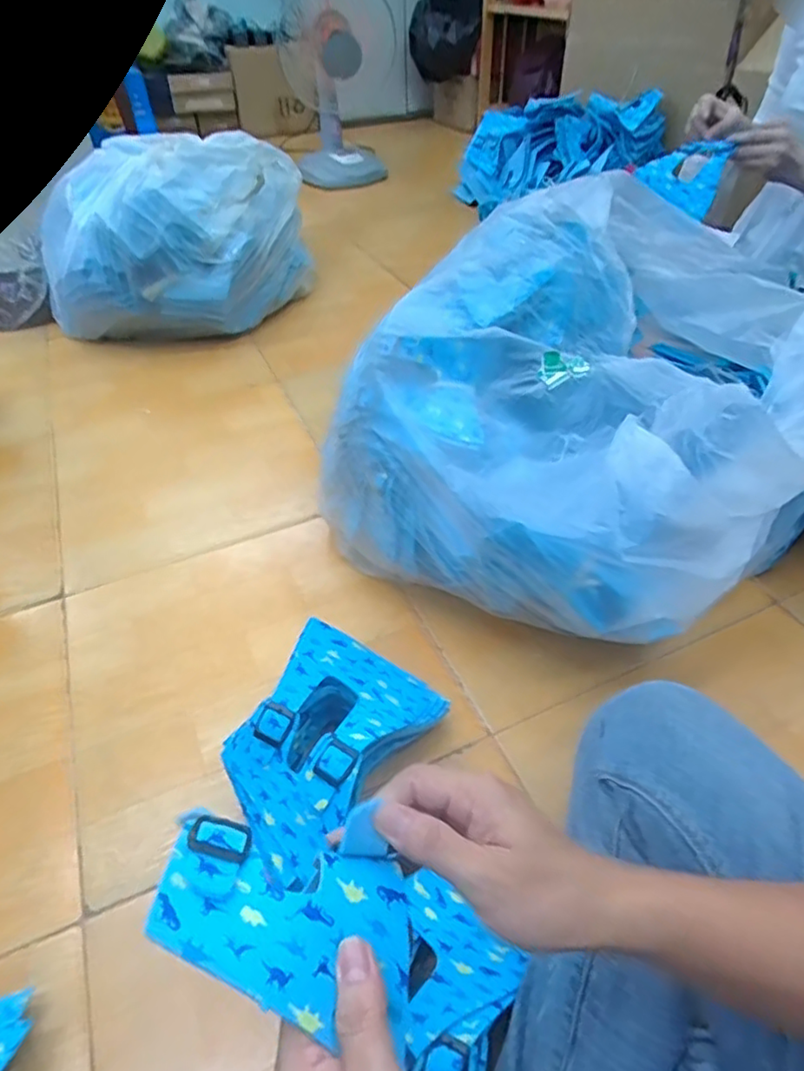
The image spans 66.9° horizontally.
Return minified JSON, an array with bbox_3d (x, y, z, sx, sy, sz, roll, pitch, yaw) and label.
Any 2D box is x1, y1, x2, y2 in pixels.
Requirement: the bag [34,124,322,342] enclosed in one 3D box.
[{"bbox_3d":[-0.464,-0.621,1.277,0.560,0.295,0.416,-22,48,-20],"label":"bag"}]

